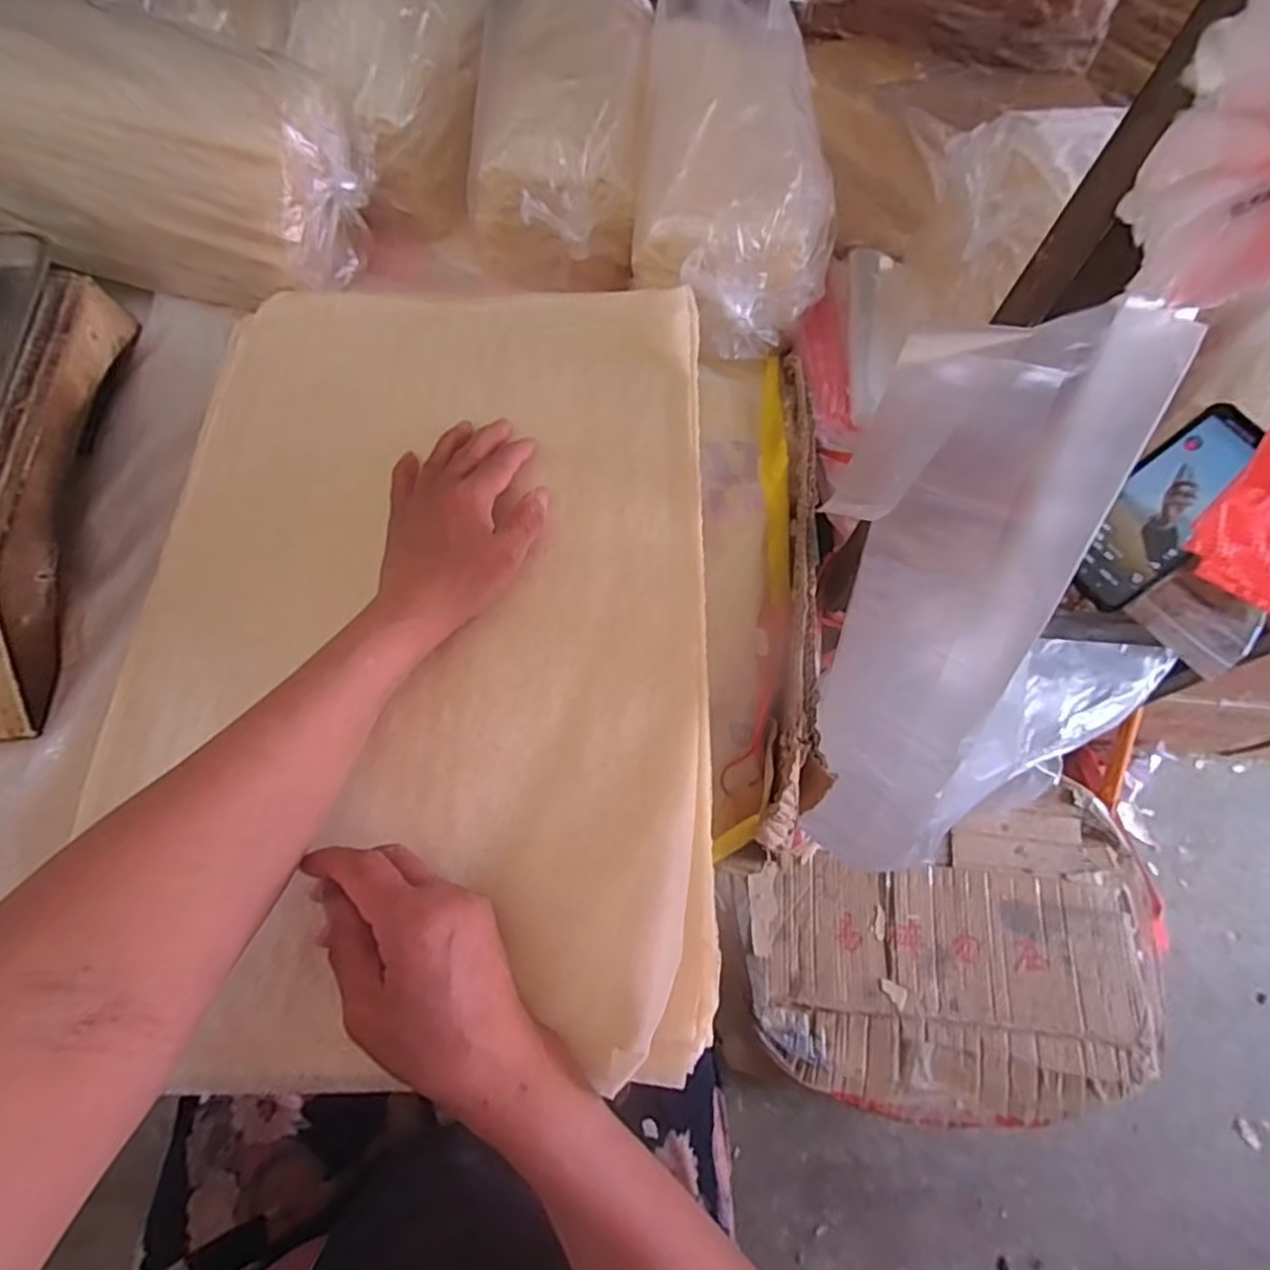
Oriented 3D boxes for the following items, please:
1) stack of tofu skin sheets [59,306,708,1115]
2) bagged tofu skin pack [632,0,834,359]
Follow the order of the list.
[{"bbox_3d":[-0.124,-0.022,0.390,0.333,0.018,0.487,0,68,1],"label":"stack of tofu skin sheets"},{"bbox_3d":[0.070,-0.391,0.506,0.138,0.092,0.304,-3,82,-1],"label":"bagged tofu skin pack"}]

